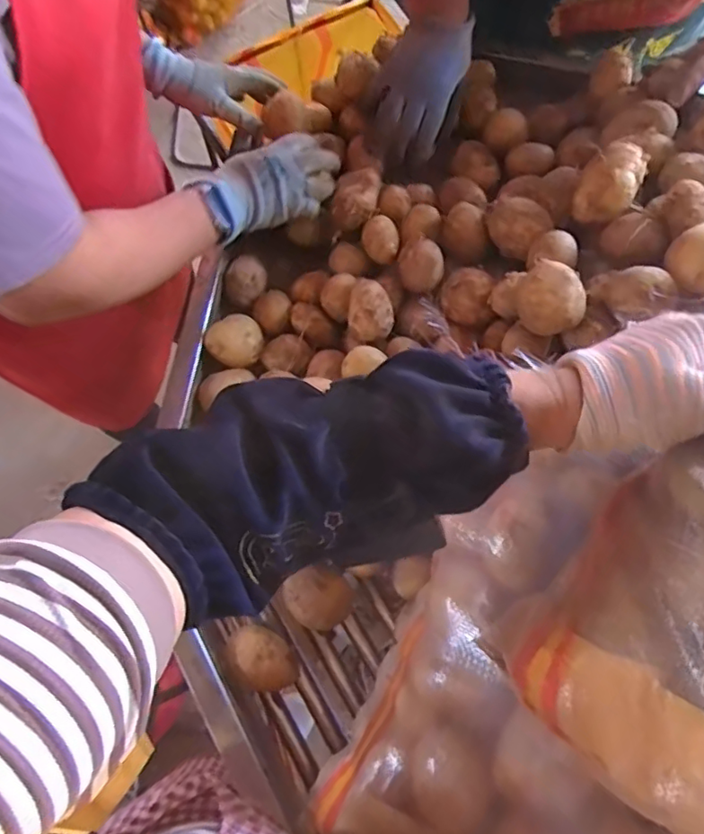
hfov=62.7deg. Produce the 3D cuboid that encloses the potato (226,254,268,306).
[{"bbox_3d":[-0.126,-0.164,0.691,0.045,0.033,0.053,-10,75,-4],"label":"potato"}]

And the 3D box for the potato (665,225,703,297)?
[{"bbox_3d":[0.302,-0.134,0.500,0.053,0.041,0.053,0,74,-1],"label":"potato"}]

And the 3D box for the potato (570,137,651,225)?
[{"bbox_3d":[0.261,-0.238,0.582,0.054,0.047,0.073,30,76,7],"label":"potato"}]

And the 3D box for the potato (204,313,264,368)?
[{"bbox_3d":[-0.127,-0.083,0.637,0.060,0.038,0.058,0,74,-1],"label":"potato"}]

